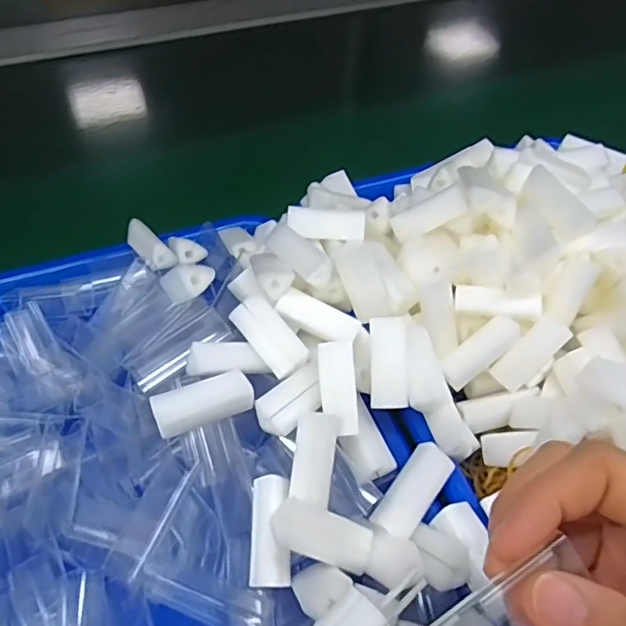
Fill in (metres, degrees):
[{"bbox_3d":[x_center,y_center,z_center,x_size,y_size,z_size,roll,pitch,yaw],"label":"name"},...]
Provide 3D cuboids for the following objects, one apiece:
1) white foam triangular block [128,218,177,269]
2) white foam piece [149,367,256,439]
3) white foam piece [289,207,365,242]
[{"bbox_3d":[-0.104,-0.044,0.358,0.015,0.015,0.047,-33,57,-26],"label":"white foam triangular block"},{"bbox_3d":[-0.052,0.043,0.272,0.047,0.013,0.018,-21,53,-18],"label":"white foam piece"},{"bbox_3d":[0.008,-0.051,0.334,0.045,0.011,0.018,5,84,-1],"label":"white foam piece"}]

